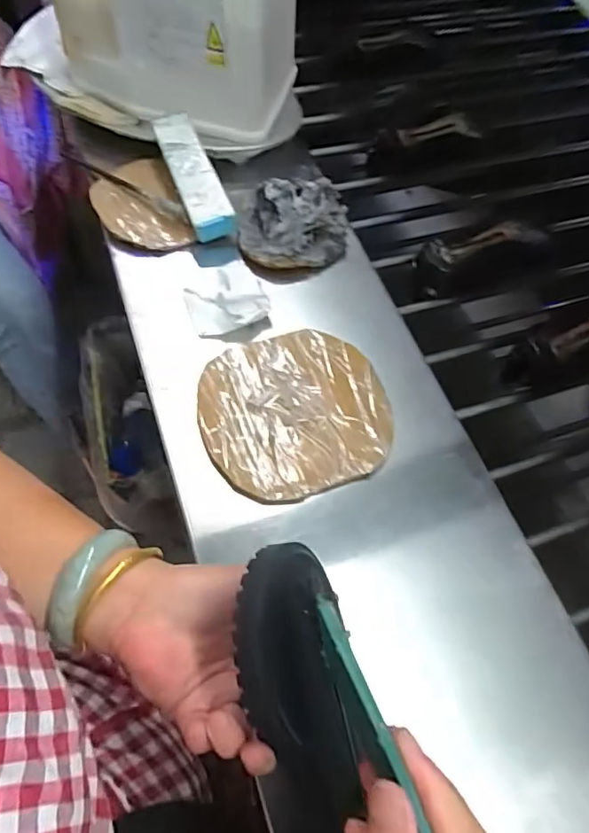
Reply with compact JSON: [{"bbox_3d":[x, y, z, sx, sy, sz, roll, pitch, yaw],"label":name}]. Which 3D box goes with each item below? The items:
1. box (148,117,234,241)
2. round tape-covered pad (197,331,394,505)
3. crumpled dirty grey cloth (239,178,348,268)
[{"bbox_3d":[-0.100,-0.238,0.531,0.040,0.026,0.134,-21,78,-15],"label":"box"},{"bbox_3d":[0.001,-0.002,0.450,0.152,0.031,0.142,2,61,-3],"label":"round tape-covered pad"},{"bbox_3d":[0.003,-0.186,0.529,0.112,0.068,0.085,-5,62,-7],"label":"crumpled dirty grey cloth"}]

